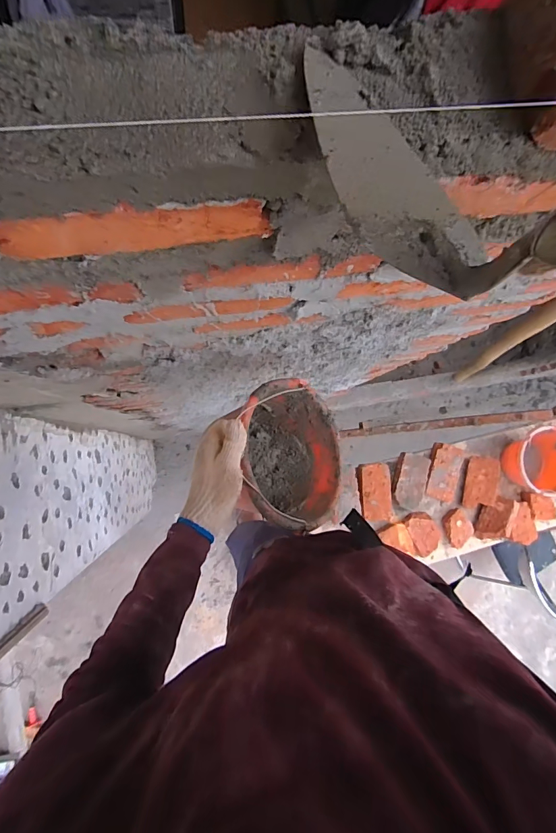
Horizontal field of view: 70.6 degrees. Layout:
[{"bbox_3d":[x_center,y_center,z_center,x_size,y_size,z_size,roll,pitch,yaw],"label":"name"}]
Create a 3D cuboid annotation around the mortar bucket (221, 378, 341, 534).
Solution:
[{"bbox_3d":[0.026,0.060,0.634,0.182,0.210,0.209,13,83,-7],"label":"mortar bucket"}]

